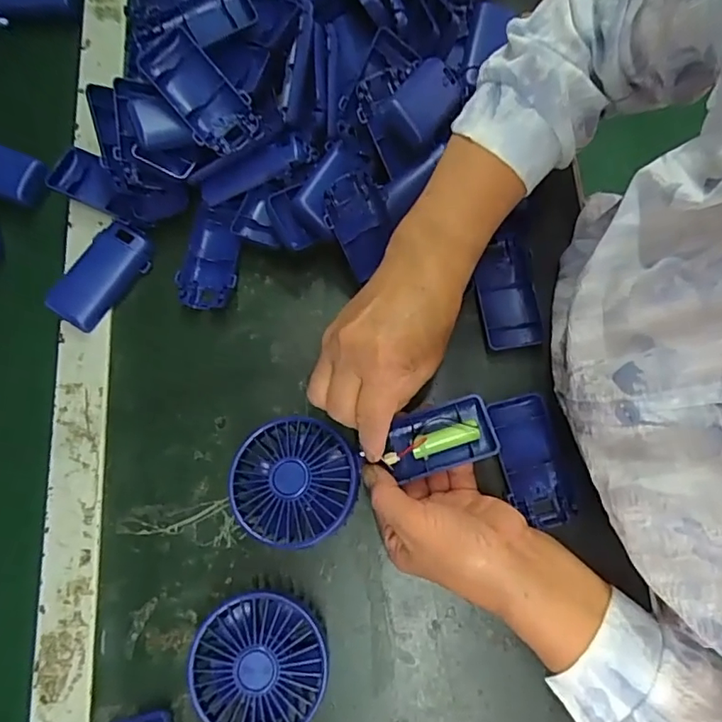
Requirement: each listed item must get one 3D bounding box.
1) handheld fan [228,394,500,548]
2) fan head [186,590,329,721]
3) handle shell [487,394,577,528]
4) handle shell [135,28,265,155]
[{"bbox_3d":[0.003,0.070,0.374,0.183,0.033,0.081,-15,76,-4],"label":"handheld fan"},{"bbox_3d":[-0.065,0.200,0.355,0.083,0.044,0.088,0,75,0],"label":"fan head"},{"bbox_3d":[0.127,0.075,0.402,0.042,0.014,0.094,-11,75,-3],"label":"handle shell"},{"bbox_3d":[-0.124,-0.206,0.410,0.046,0.025,0.100,-44,99,-11],"label":"handle shell"}]

